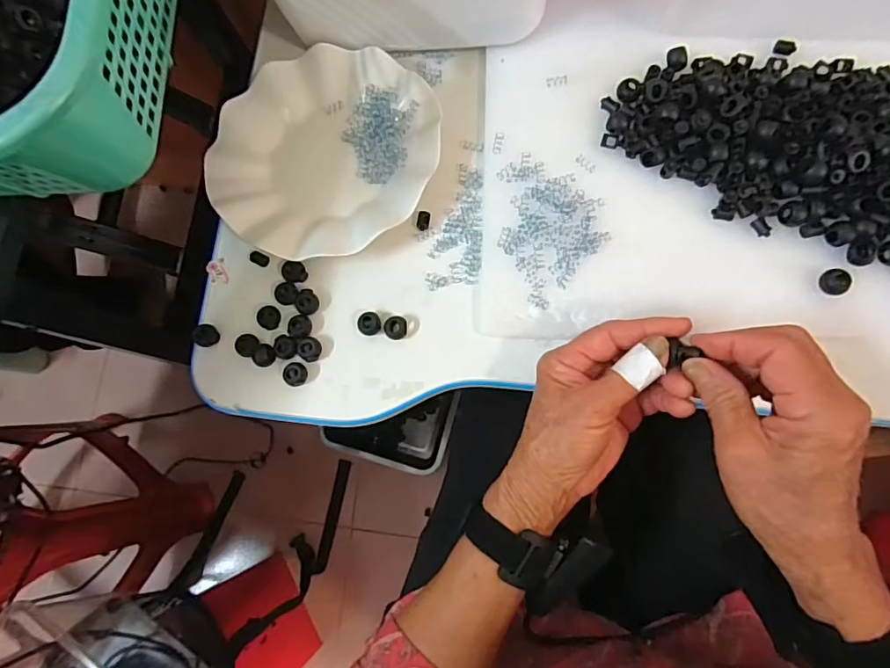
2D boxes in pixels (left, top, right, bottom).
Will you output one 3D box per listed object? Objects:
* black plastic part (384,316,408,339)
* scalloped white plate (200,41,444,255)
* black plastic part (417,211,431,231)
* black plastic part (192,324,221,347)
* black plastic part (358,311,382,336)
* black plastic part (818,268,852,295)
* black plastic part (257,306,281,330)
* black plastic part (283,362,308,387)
[{"bbox_3d":[-0.037,-0.005,0.384,0.017,0.009,0.017,-1,79,6],"label":"black plastic part"},{"bbox_3d":[-0.098,-0.148,0.407,0.176,0.033,0.170,-1,79,6],"label":"scalloped white plate"},{"bbox_3d":[-0.017,-0.089,0.398,0.010,0.004,0.016,10,80,8],"label":"black plastic part"},{"bbox_3d":[-0.187,0.001,0.396,0.015,0.011,0.017,-2,78,6],"label":"black plastic part"},{"bbox_3d":[-0.057,-0.008,0.385,0.016,0.013,0.017,-1,79,6],"label":"black plastic part"},{"bbox_3d":[0.265,-0.035,0.345,0.016,0.008,0.018,-7,78,5],"label":"black plastic part"},{"bbox_3d":[-0.137,-0.013,0.395,0.017,0.007,0.018,-1,79,6],"label":"black plastic part"},{"bbox_3d":[-0.113,0.030,0.381,0.016,0.006,0.017,-1,79,6],"label":"black plastic part"}]

